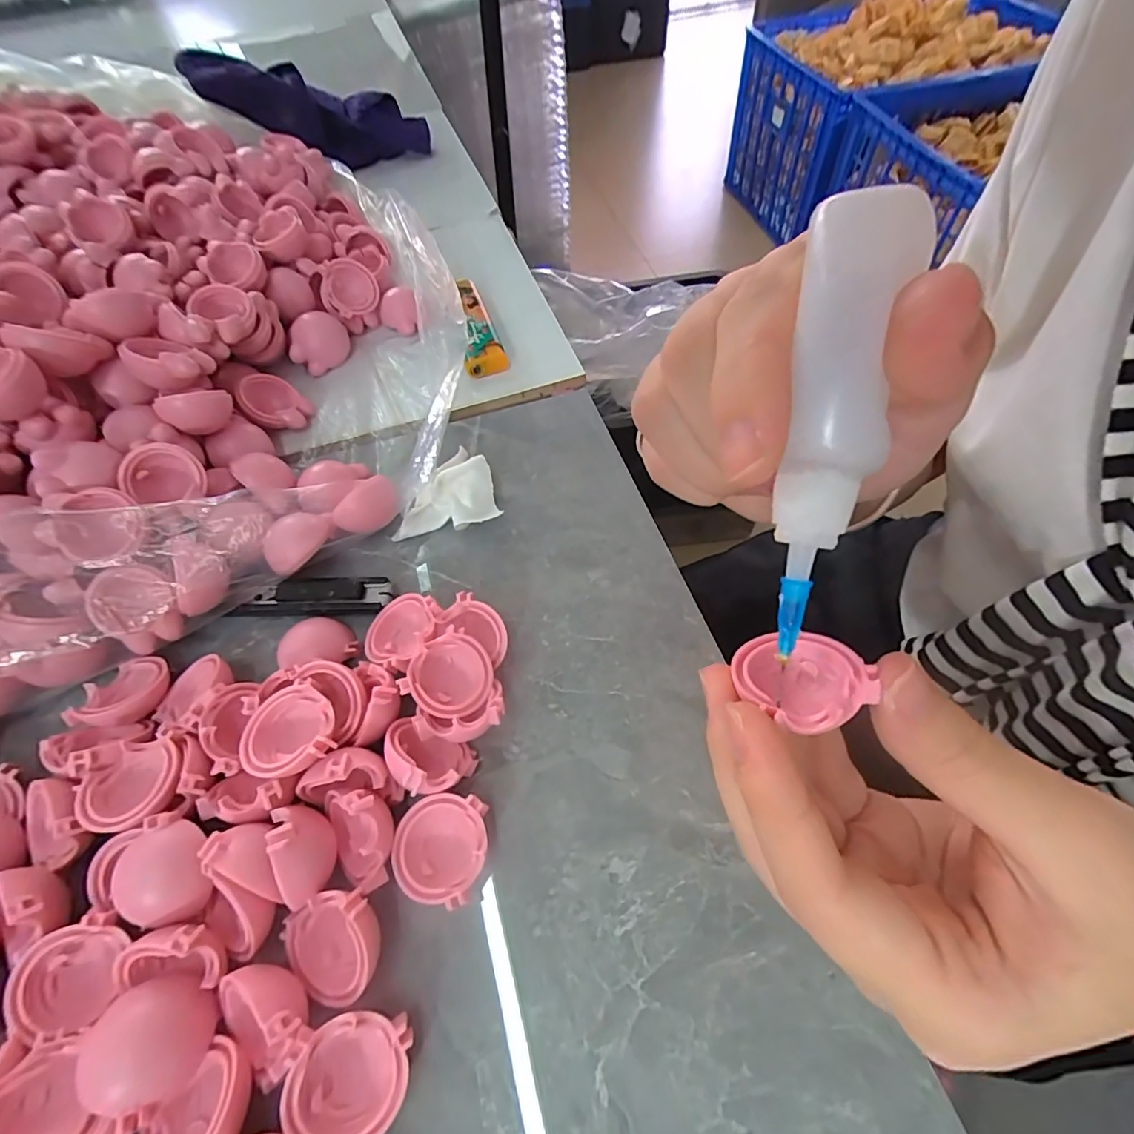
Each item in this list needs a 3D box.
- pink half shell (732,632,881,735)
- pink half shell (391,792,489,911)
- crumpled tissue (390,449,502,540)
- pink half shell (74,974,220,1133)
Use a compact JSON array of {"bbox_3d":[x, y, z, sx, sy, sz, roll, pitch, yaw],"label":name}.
[{"bbox_3d":[0.057,0.028,0.130,0.027,0.013,0.027,-9,41,8],"label":"pink half shell"},{"bbox_3d":[-0.040,0.090,0.168,0.028,0.015,0.030,1,58,4],"label":"pink half shell"},{"bbox_3d":[-0.055,-0.028,0.235,0.047,0.022,0.031,-25,60,-12],"label":"crumpled tissue"},{"bbox_3d":[-0.112,0.128,0.140,0.027,0.014,0.028,-4,58,1],"label":"pink half shell"}]

